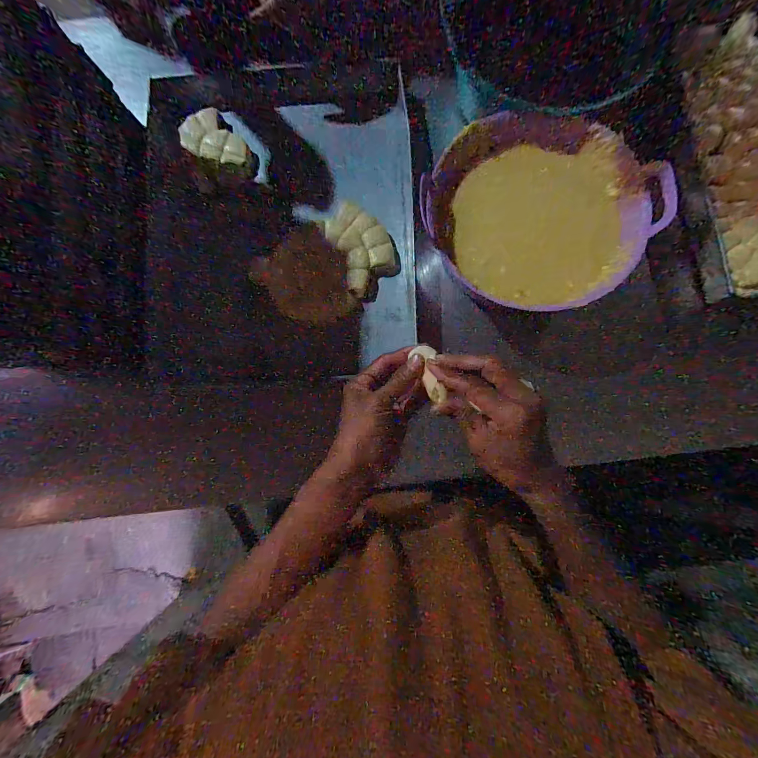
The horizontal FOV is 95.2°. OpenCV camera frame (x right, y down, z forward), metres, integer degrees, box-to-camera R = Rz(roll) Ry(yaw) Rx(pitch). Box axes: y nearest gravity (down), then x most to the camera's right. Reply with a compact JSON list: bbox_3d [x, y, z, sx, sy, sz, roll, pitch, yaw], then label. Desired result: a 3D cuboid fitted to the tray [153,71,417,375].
[{"bbox_3d":[-0.145,-0.275,0.574,0.389,0.043,0.531,-3,84,1],"label":"tray"}]

